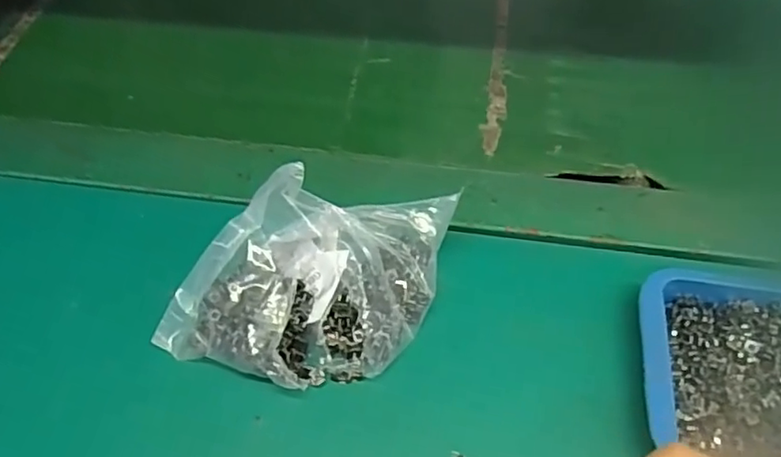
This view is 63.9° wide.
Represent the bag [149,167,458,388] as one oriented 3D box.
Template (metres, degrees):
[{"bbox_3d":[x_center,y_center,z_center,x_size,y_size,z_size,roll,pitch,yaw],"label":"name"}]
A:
[{"bbox_3d":[-0.047,0.022,0.342,0.142,0.066,0.113,10,53,10],"label":"bag"}]

